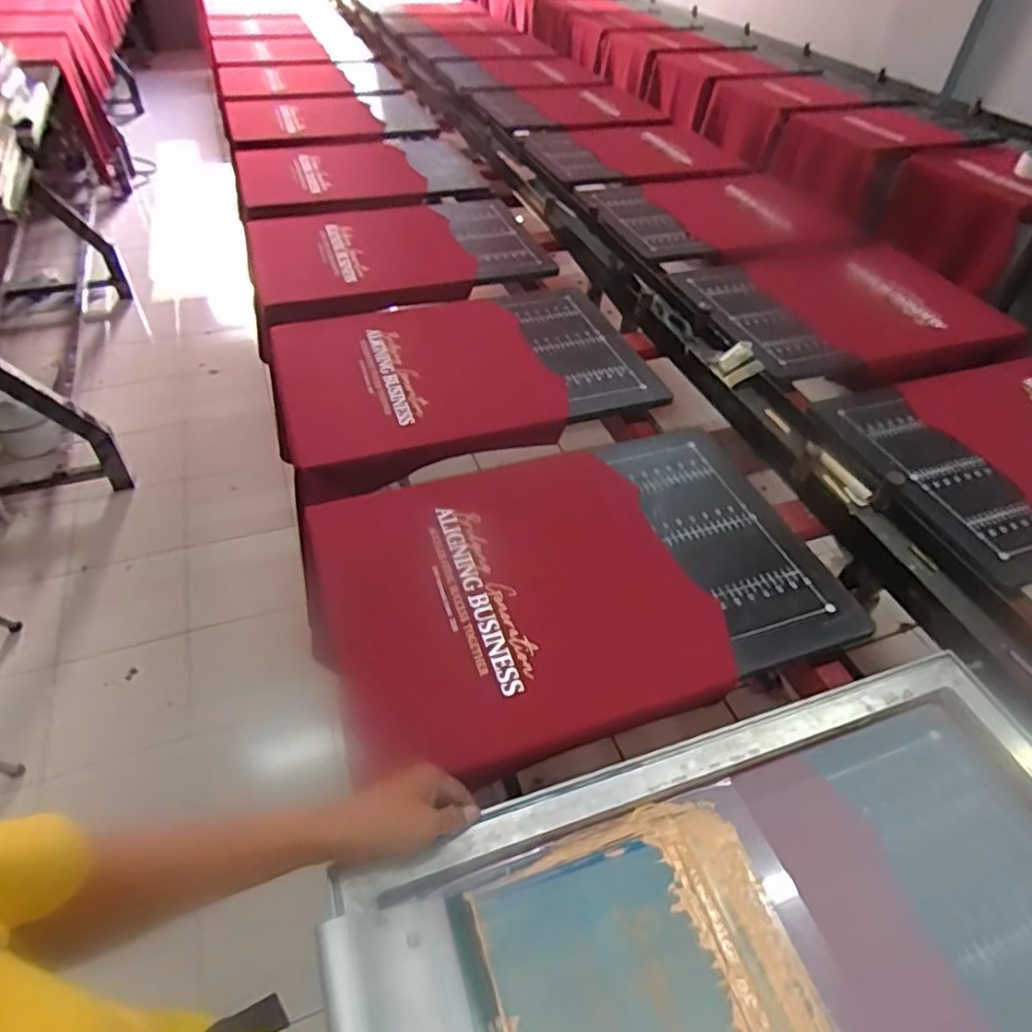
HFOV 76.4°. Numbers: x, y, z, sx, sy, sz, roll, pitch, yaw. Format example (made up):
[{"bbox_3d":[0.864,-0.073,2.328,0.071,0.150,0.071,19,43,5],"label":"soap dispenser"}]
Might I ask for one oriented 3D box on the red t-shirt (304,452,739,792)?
[{"bbox_3d":[-0.014,0.092,0.798,0.436,0.044,0.401,-14,48,-14],"label":"red t-shirt"}]

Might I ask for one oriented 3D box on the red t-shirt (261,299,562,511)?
[{"bbox_3d":[-0.178,-0.216,1.127,0.451,0.100,0.406,-12,48,-15],"label":"red t-shirt"}]

